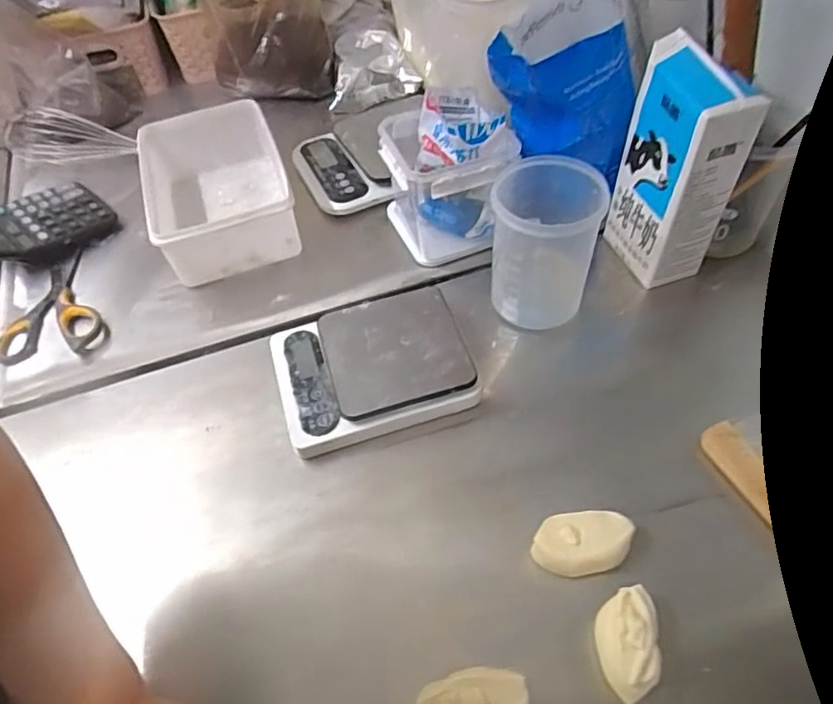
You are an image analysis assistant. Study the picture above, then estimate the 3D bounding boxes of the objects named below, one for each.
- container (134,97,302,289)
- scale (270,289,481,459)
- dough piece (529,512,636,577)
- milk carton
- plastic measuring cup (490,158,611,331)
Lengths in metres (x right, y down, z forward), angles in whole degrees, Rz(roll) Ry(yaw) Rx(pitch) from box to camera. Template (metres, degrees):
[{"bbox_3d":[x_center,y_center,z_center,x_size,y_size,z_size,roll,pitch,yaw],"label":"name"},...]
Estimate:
[{"bbox_3d":[-0.223,-0.184,0.700,0.146,0.078,0.223,-19,54,-10],"label":"container"},{"bbox_3d":[-0.042,0.014,0.565,0.170,0.035,0.131,-14,54,-7],"label":"scale"},{"bbox_3d":[0.125,0.148,0.466,0.072,0.034,0.040,-10,53,-3],"label":"dough piece"},{"bbox_3d":[0.240,-0.165,0.576,0.072,0.206,0.103,-15,54,-7],"label":"milk carton"},{"bbox_3d":[0.119,-0.095,0.572,0.088,0.133,0.094,-2,53,3],"label":"plastic measuring cup"}]

